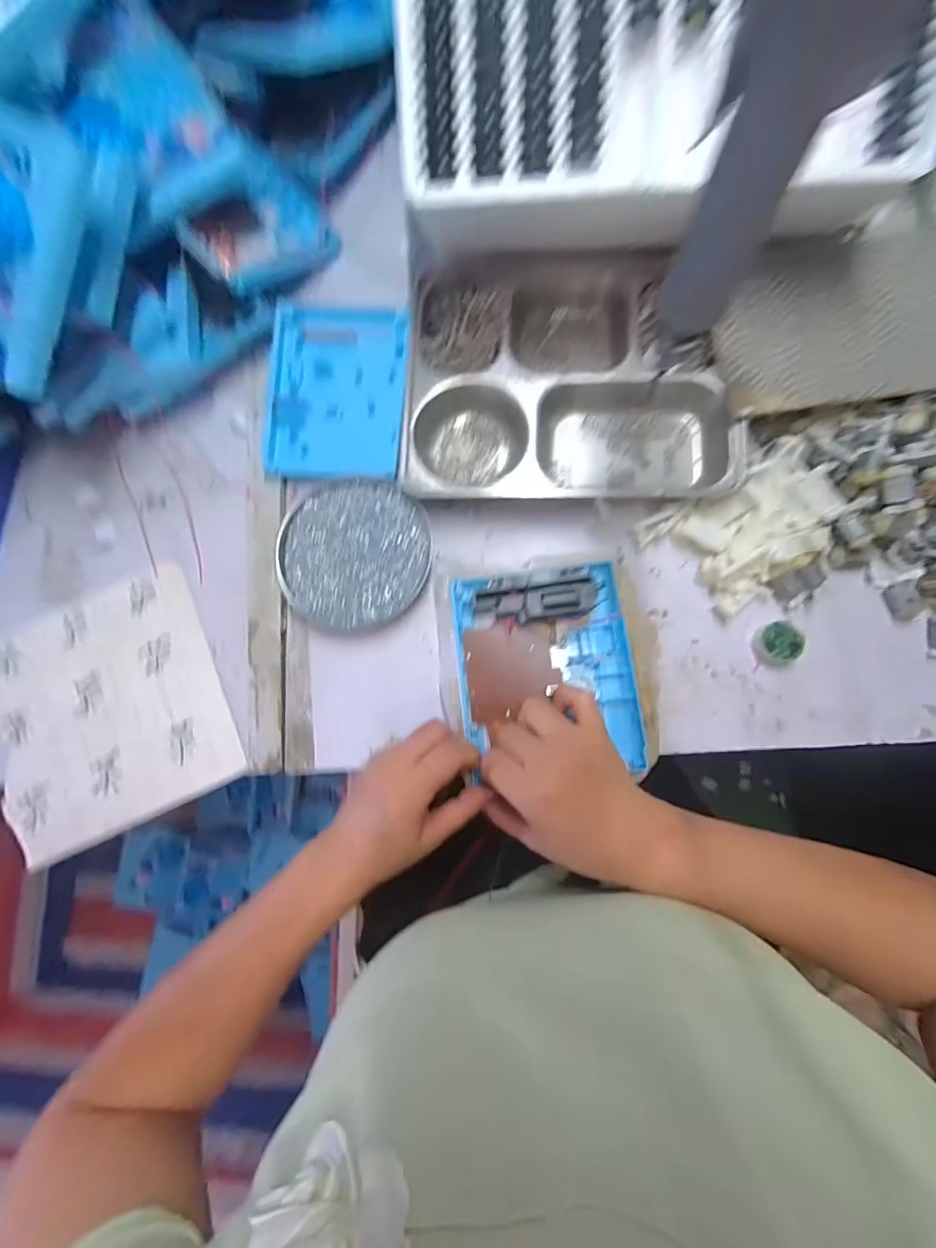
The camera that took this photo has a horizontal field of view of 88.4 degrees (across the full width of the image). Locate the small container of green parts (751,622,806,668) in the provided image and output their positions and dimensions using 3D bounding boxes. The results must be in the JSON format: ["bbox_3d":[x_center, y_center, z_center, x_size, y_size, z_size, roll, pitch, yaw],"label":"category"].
[{"bbox_3d":[0.258,0.016,0.394,0.039,0.018,0.036,-1,83,5],"label":"small container of green parts"}]

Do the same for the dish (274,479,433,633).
[{"bbox_3d":[-0.101,-0.061,0.431,0.133,0.014,0.129,-1,83,5],"label":"dish"}]

